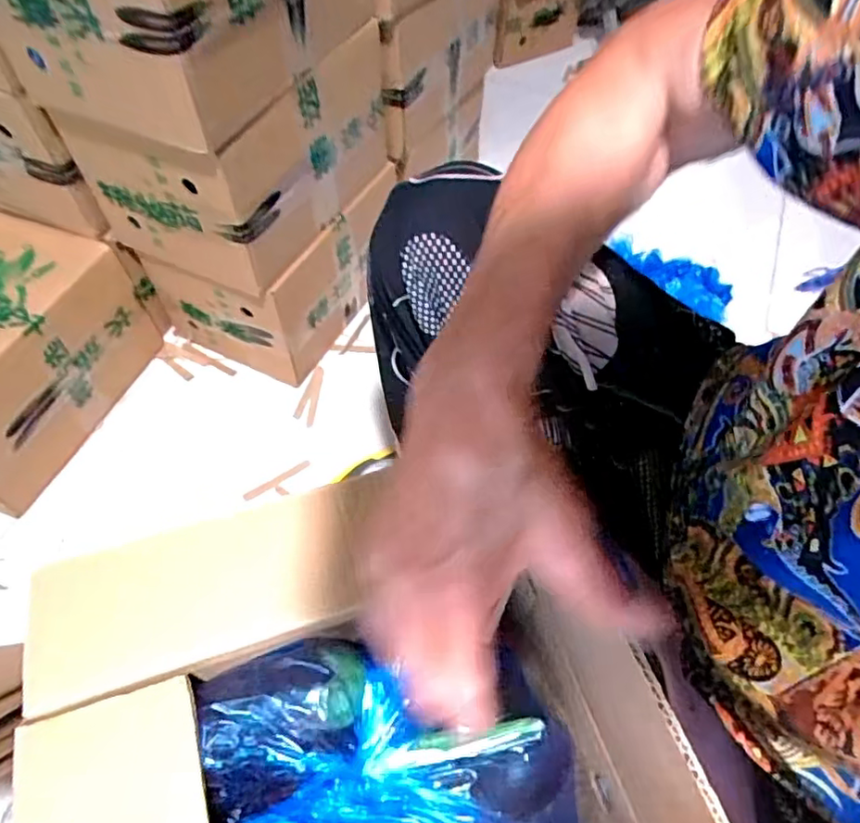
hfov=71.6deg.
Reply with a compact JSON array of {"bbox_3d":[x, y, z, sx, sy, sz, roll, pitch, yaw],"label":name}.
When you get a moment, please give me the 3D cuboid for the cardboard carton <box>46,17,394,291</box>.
[{"bbox_3d":[-0.213,-0.311,0.683,0.217,0.176,0.300,22,57,10],"label":"cardboard carton"}]

